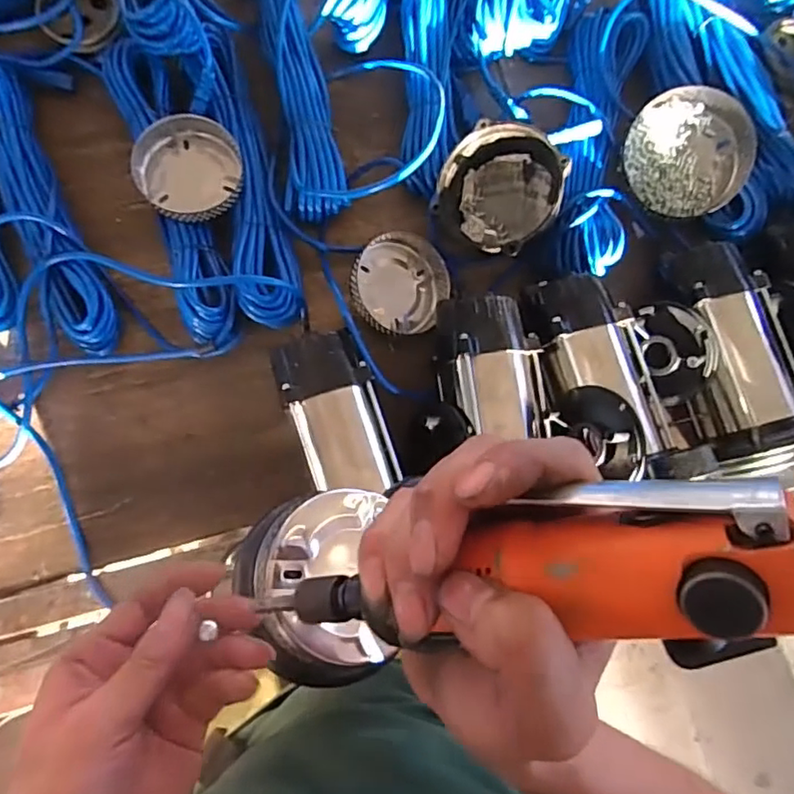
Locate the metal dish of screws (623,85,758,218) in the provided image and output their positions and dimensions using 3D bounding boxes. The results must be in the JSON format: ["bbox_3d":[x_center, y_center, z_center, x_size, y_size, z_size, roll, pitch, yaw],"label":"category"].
[{"bbox_3d":[0.319,-0.266,0.640,0.137,0.040,0.137,-1,96,-8],"label":"metal dish of screws"}]

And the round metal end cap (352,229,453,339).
[{"bbox_3d":[0.001,-0.121,0.629,0.103,0.034,0.103,41,85,-19],"label":"round metal end cap"}]

